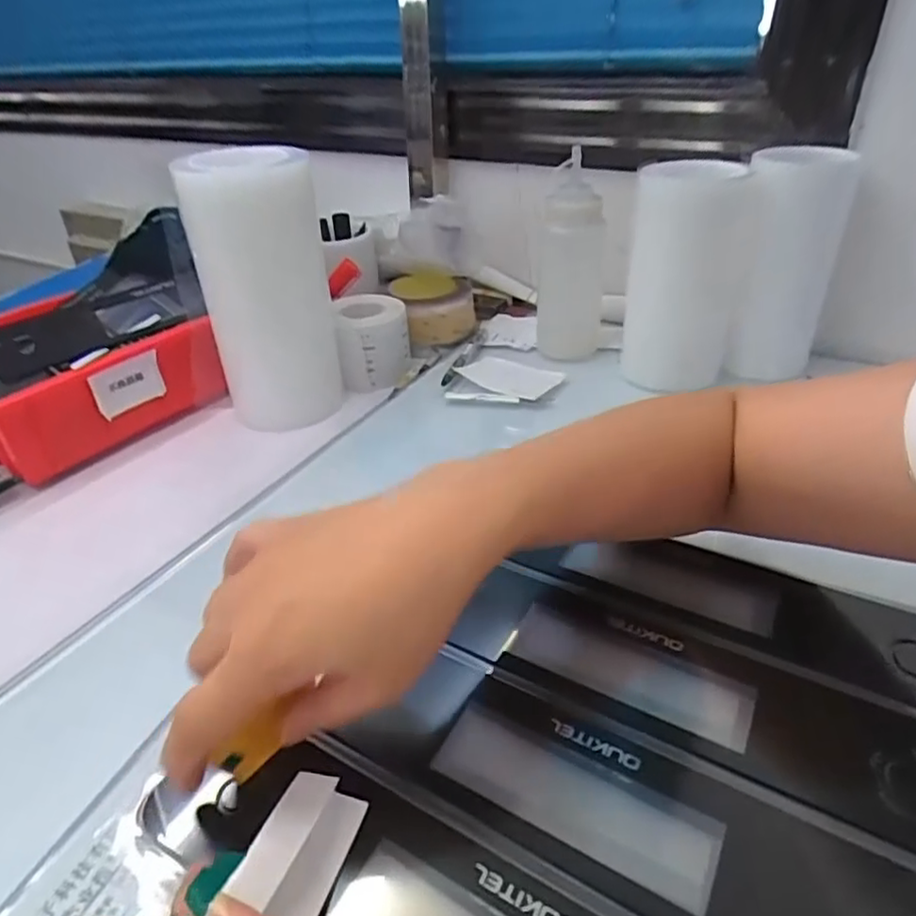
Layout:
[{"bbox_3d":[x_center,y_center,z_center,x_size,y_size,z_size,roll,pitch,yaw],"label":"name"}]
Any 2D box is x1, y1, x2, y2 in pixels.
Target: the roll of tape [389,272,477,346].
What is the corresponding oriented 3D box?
[{"bbox_3d":[-0.030,-0.181,0.753,0.089,0.059,0.086,-2,34,1],"label":"roll of tape"}]

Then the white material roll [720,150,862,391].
[{"bbox_3d":[0.302,-0.168,0.590,0.068,0.211,0.080,22,41,31],"label":"white material roll"}]

